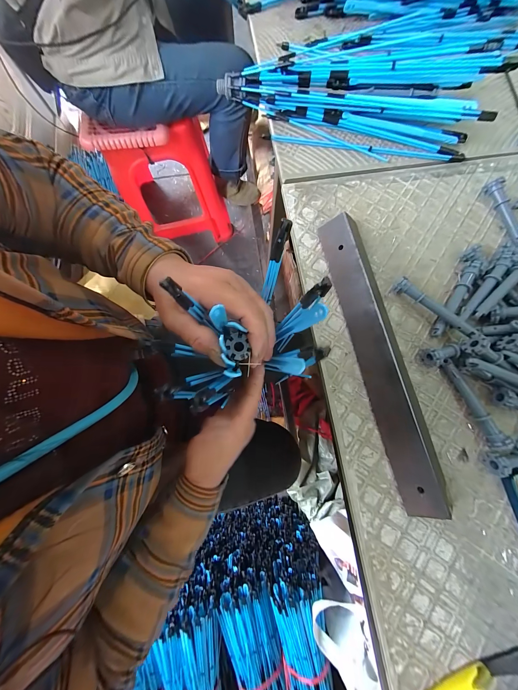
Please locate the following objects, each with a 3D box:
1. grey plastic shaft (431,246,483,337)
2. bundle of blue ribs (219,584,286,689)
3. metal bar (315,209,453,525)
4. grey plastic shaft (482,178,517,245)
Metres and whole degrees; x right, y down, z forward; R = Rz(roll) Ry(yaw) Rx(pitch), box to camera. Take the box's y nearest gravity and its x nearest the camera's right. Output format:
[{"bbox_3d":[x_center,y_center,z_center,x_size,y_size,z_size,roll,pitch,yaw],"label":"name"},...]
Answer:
[{"bbox_3d":[0.224,-0.057,0.274,0.019,0.018,0.109,27,80,6],"label":"grey plastic shaft"},{"bbox_3d":[-0.006,0.694,0.525,0.114,0.056,0.296,-11,79,-2],"label":"bundle of blue ribs"},{"bbox_3d":[0.129,0.004,0.256,0.047,0.029,0.308,-13,79,-1],"label":"metal bar"},{"bbox_3d":[0.303,-0.160,0.297,0.015,0.017,0.091,-15,79,-2],"label":"grey plastic shaft"}]

